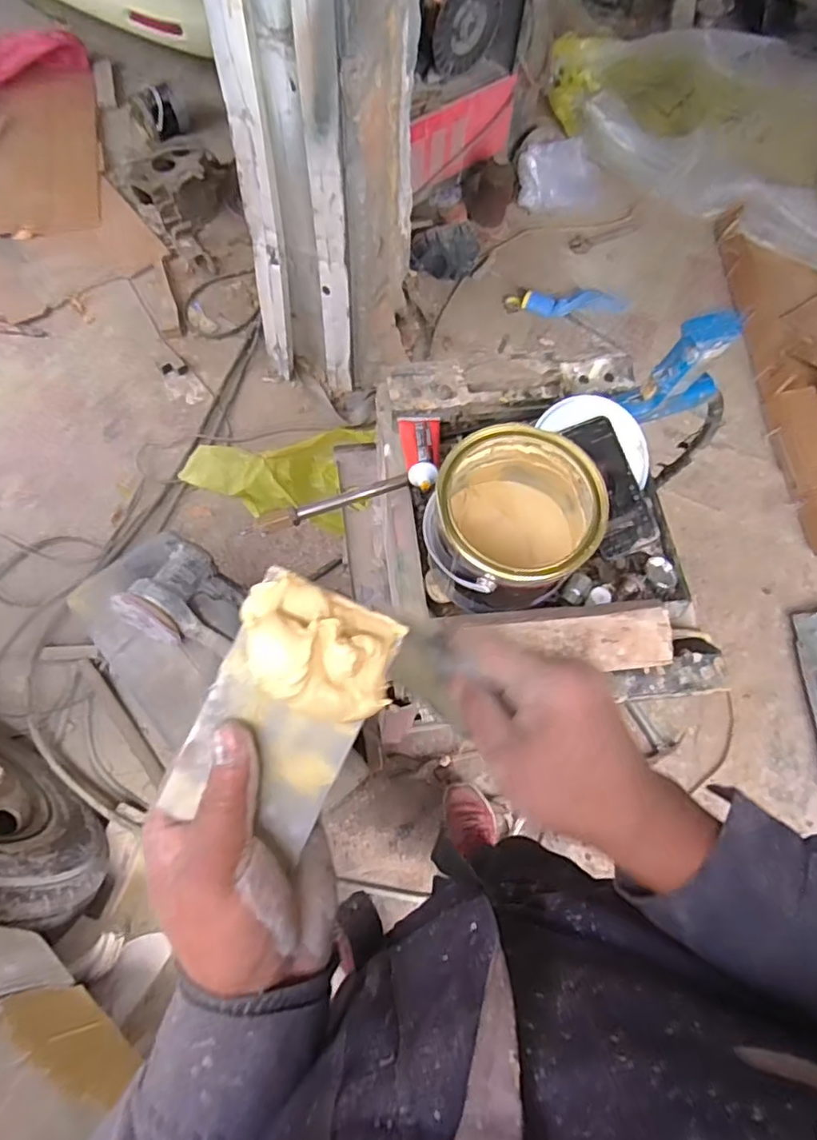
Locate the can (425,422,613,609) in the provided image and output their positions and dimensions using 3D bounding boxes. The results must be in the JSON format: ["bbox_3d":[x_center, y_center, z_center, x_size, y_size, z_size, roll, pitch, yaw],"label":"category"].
[{"bbox_3d":[0.104,-0.045,0.633,0.156,0.154,0.164,1,67,-3],"label":"can"}]

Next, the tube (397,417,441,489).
[{"bbox_3d":[0.016,-0.148,0.731,0.050,0.026,0.129,-1,48,-3],"label":"tube"}]

